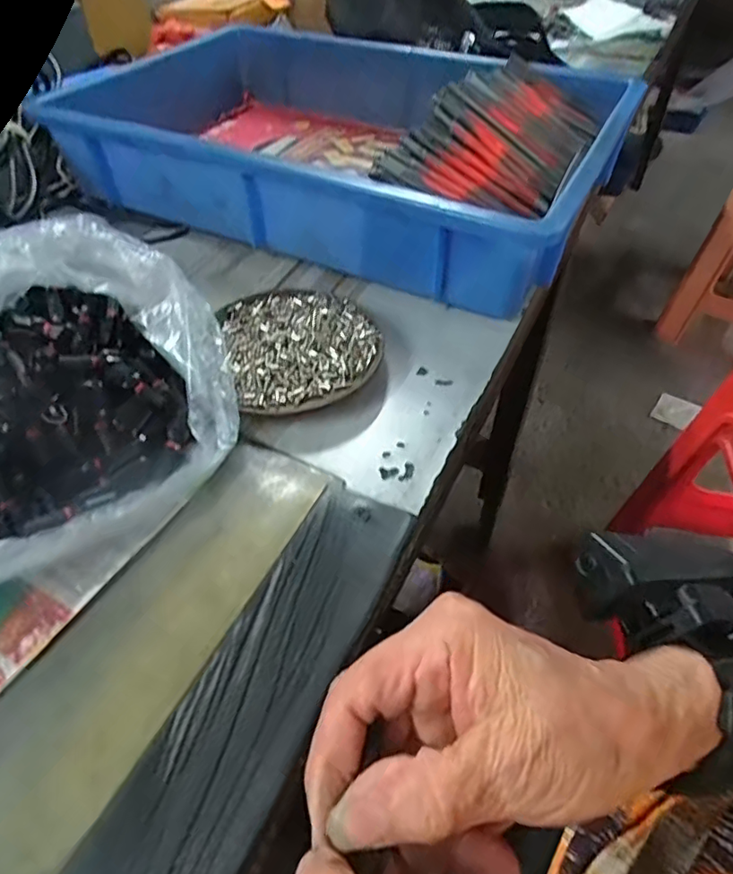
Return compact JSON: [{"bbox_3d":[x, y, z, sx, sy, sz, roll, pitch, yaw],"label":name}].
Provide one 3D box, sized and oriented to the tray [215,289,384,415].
[{"bbox_3d":[-0.041,-0.056,0.353,0.091,0.023,0.103,-16,50,-13],"label":"tray"}]

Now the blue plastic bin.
[{"bbox_3d":[-0.022,-0.258,0.489,0.428,0.089,0.300,19,51,18],"label":"blue plastic bin"}]

